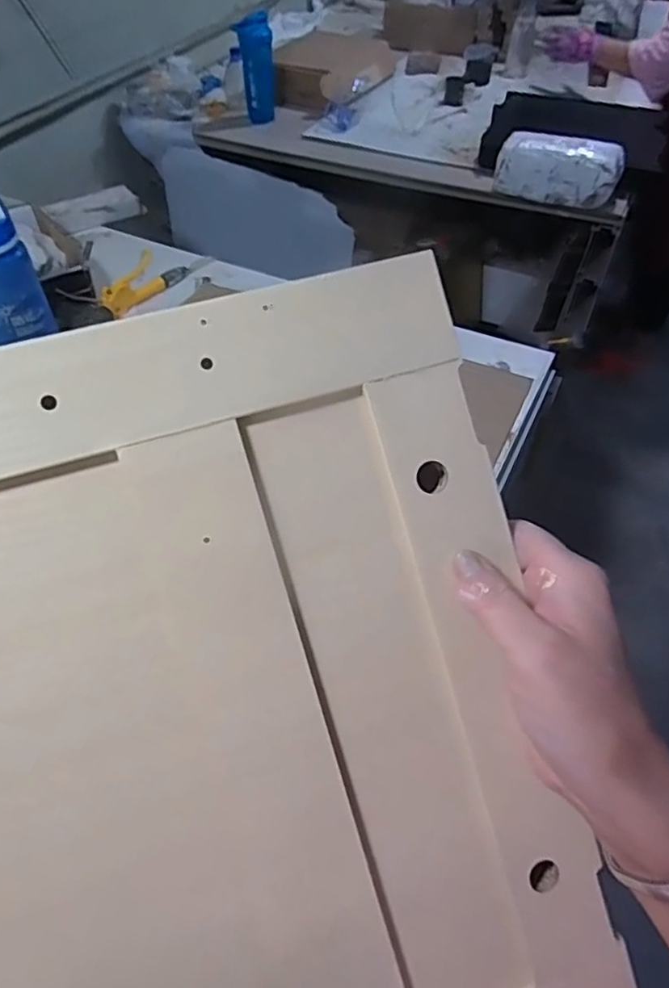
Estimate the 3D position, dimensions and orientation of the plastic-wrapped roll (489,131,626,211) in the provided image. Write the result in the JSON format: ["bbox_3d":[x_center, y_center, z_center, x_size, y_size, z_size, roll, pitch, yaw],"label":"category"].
[{"bbox_3d":[0.490,-0.706,1.332,0.256,0.128,0.106,22,54,18],"label":"plastic-wrapped roll"}]

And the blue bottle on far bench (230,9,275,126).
[{"bbox_3d":[-0.204,-1.122,1.596,0.079,0.213,0.075,-17,52,-12],"label":"blue bottle on far bench"}]

